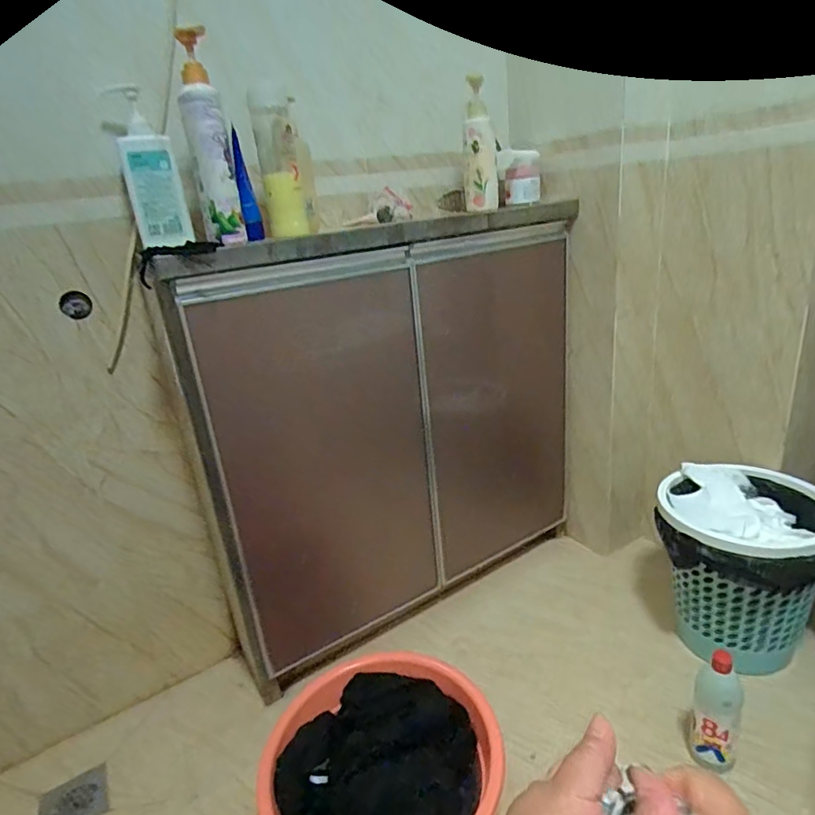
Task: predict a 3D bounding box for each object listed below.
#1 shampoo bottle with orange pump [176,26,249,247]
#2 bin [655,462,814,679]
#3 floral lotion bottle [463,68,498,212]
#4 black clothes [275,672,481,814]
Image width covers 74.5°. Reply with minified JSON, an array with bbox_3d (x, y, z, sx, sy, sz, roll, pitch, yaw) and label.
[{"bbox_3d":[-0.268,-0.356,0.720,0.056,0.250,0.066,-13,23,-17],"label":"shampoo bottle with orange pump"},{"bbox_3d":[0.595,0.291,0.969,0.256,0.284,0.262,-5,22,2],"label":"bin"},{"bbox_3d":[0.130,-0.467,0.960,0.057,0.215,0.045,-4,22,6],"label":"floral lotion bottle"},{"bbox_3d":[-0.035,0.521,0.779,0.262,0.076,0.247,2,23,20],"label":"black clothes"}]

